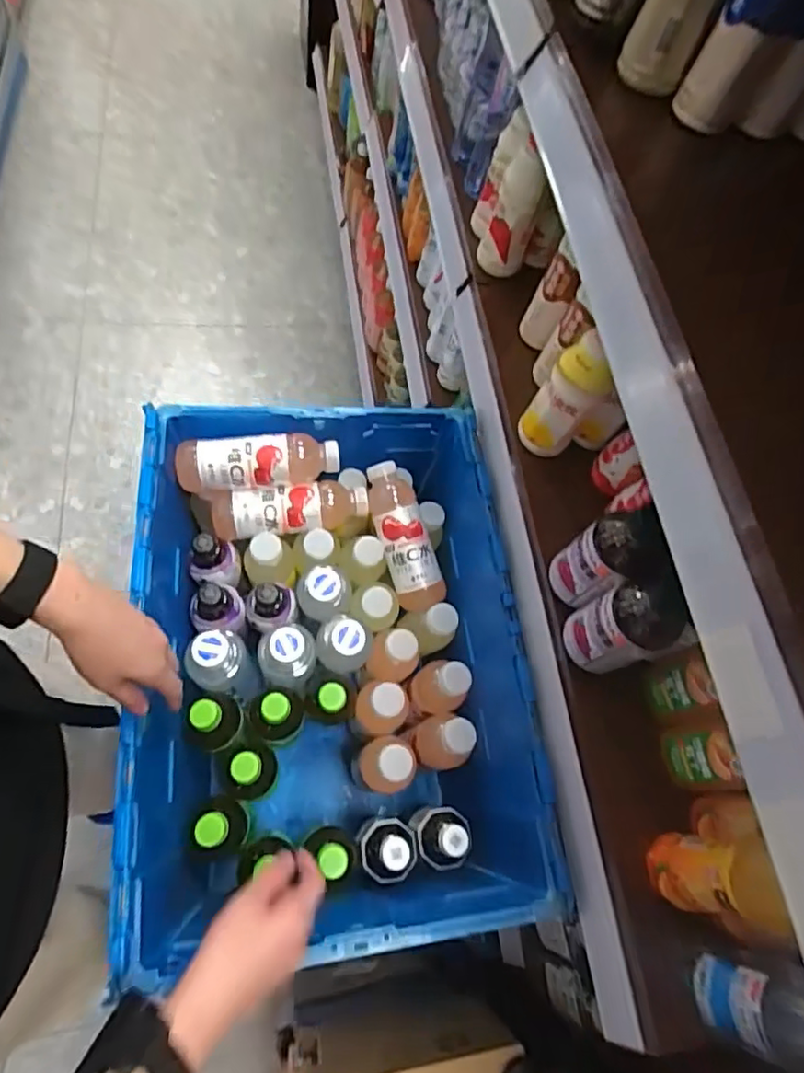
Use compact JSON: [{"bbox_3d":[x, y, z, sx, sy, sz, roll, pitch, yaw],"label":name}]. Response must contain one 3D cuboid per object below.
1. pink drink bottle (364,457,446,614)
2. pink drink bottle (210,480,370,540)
[{"bbox_3d":[0.002,0.001,0.800,0.069,0.059,0.202,-18,87,-12],"label":"pink drink bottle"},{"bbox_3d":[-0.147,-0.034,0.783,0.205,0.059,0.063,-6,67,-13],"label":"pink drink bottle"}]

